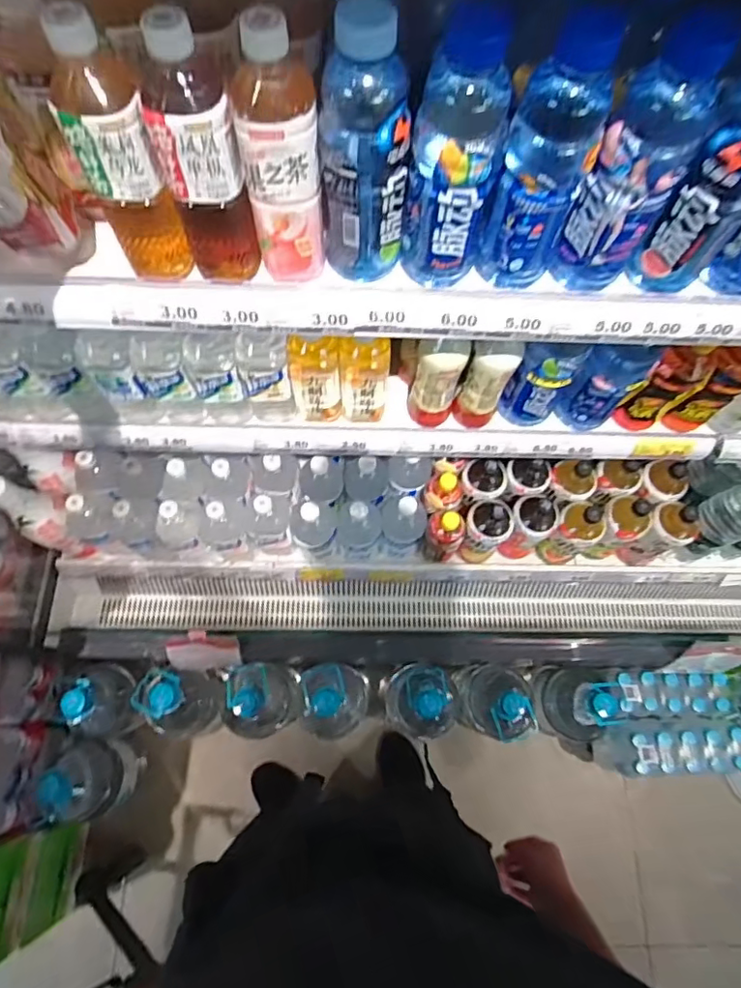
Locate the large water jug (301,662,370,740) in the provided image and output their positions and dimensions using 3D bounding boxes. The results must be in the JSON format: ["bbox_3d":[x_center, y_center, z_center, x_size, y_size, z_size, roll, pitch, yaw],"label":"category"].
[{"bbox_3d":[-0.081,0.490,1.285,0.148,0.319,0.159,0,70,-1],"label":"large water jug"}]

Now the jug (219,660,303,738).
[{"bbox_3d":[-0.252,0.483,1.276,0.152,0.279,0.155,-4,70,-3],"label":"jug"}]

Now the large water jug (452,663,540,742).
[{"bbox_3d":[0.296,0.475,1.262,0.182,0.295,0.160,23,71,7],"label":"large water jug"}]

